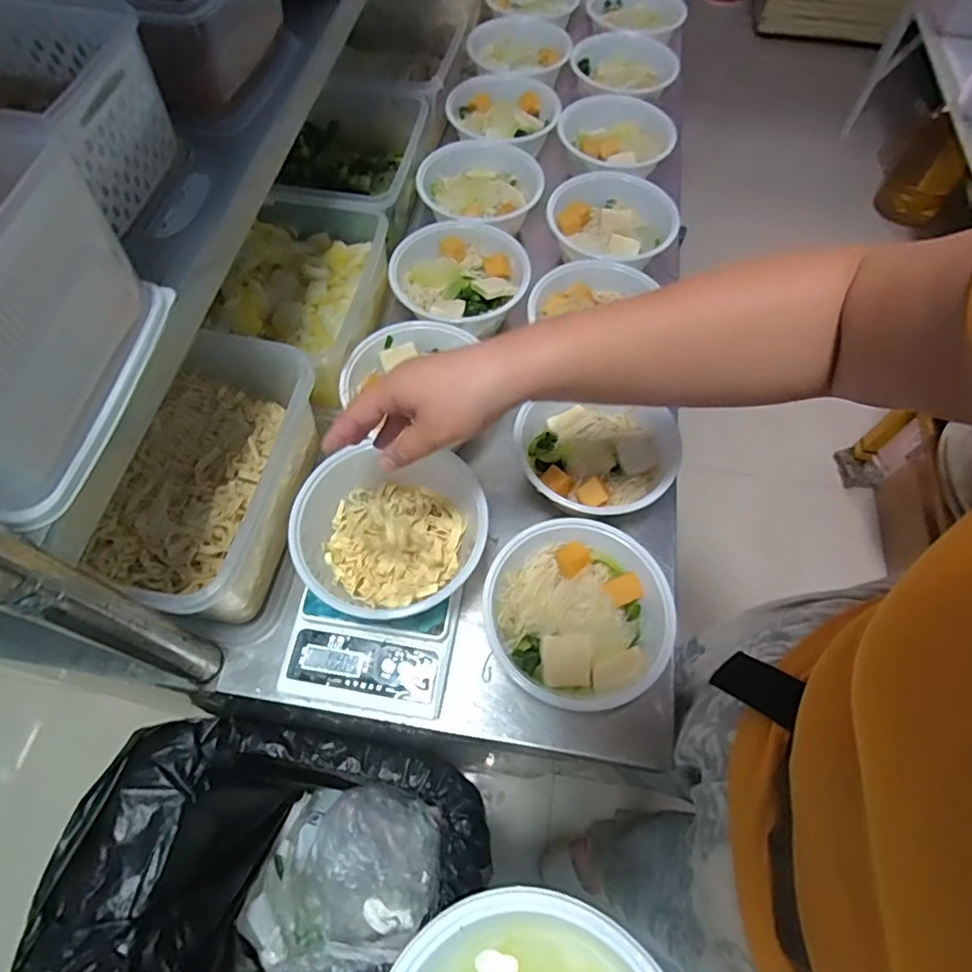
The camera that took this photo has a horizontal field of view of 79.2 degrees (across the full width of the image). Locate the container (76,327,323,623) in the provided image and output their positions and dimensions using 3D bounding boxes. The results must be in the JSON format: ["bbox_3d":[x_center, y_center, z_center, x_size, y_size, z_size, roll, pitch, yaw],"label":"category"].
[{"bbox_3d":[-0.266,-0.007,0.565,0.194,0.106,0.274,8,62,4],"label":"container"}]

